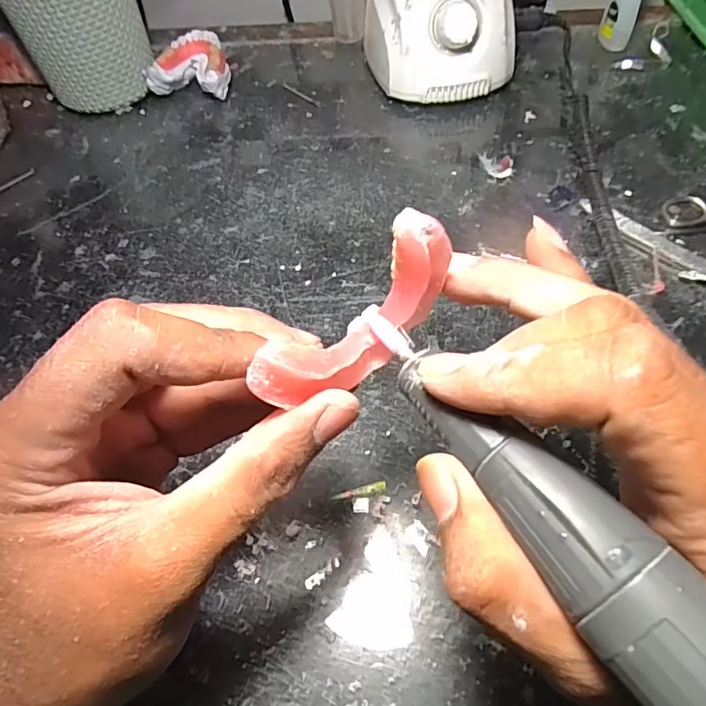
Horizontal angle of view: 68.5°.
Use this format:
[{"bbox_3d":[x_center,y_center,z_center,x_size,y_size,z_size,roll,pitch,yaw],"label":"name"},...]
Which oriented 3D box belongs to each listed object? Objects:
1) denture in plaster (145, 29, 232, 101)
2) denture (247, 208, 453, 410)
[{"bbox_3d":[-0.131,-0.234,0.429,0.061,0.034,0.053,11,59,11],"label":"denture in plaster"},{"bbox_3d":[-0.001,-0.007,0.147,0.060,0.053,0.016,-35,61,-17],"label":"denture"}]

